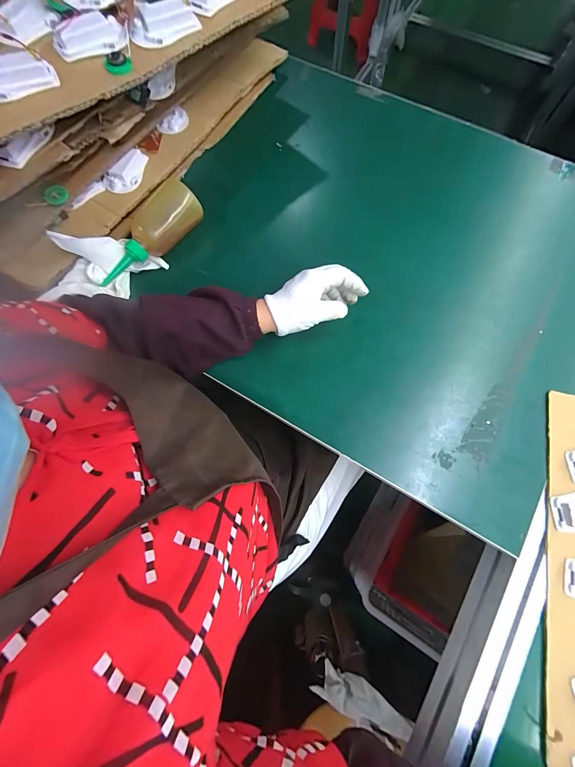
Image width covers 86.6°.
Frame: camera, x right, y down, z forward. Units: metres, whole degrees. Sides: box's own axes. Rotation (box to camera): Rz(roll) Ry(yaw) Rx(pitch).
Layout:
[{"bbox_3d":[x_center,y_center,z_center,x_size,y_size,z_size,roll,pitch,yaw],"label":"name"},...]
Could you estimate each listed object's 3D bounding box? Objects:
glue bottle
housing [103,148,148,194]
[{"bbox_3d":[-0.206,-0.213,0.442,0.178,0.059,0.058,-44,78,-9],"label":"glue bottle"},{"bbox_3d":[-0.240,-0.319,0.460,0.037,0.024,0.077,40,80,11],"label":"housing"}]

